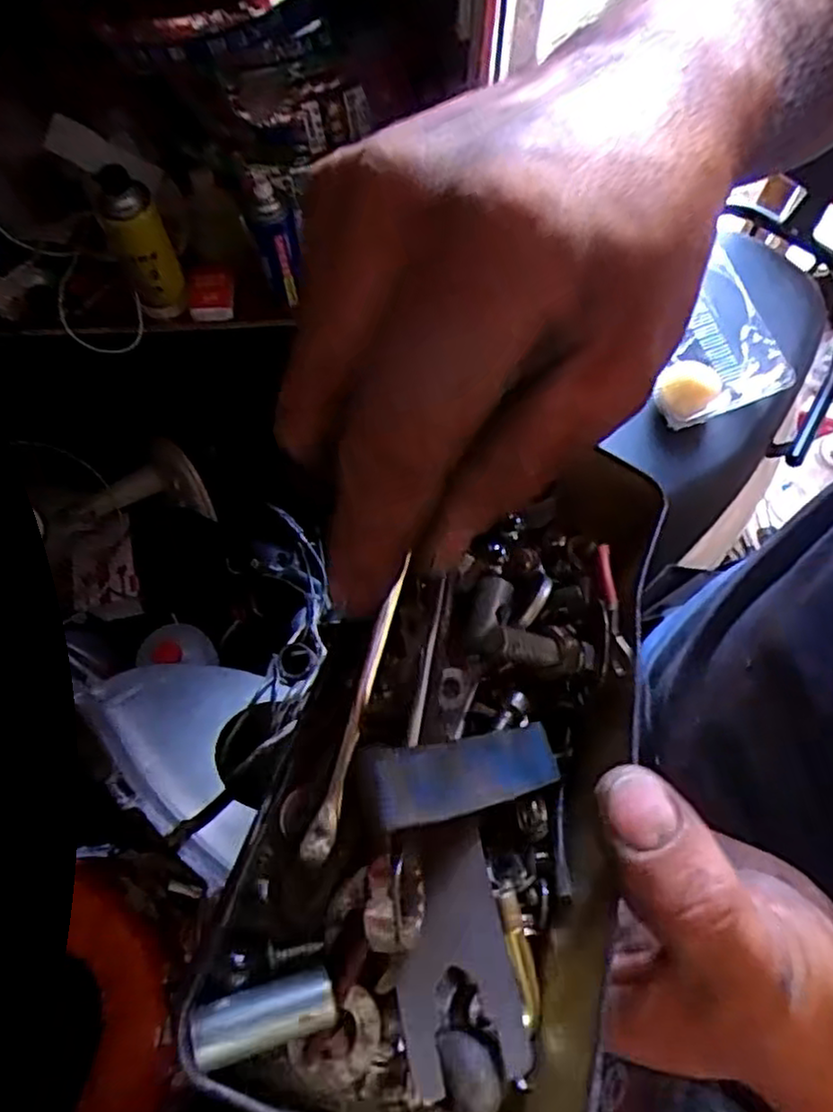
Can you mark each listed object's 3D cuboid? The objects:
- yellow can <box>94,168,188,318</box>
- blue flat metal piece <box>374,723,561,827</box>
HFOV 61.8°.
[{"bbox_3d":[-0.337,-0.382,0.854,0.069,0.174,0.078,-26,70,-11],"label":"yellow can"},{"bbox_3d":[0.015,0.054,0.175,0.005,0.081,0.018,-33,66,28],"label":"blue flat metal piece"}]

